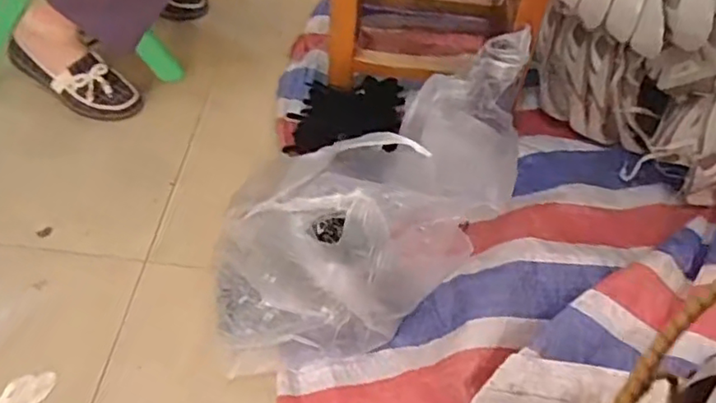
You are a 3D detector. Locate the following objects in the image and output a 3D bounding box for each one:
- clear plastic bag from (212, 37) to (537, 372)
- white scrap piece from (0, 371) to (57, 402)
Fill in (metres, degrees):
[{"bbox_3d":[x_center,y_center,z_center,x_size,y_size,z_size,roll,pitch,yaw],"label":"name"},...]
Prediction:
[{"bbox_3d":[0.057,-0.016,0.789,0.206,0.233,0.546,36,57,22],"label":"clear plastic bag"},{"bbox_3d":[-0.402,0.233,0.715,0.088,0.005,0.040,-34,62,-28],"label":"white scrap piece"}]

